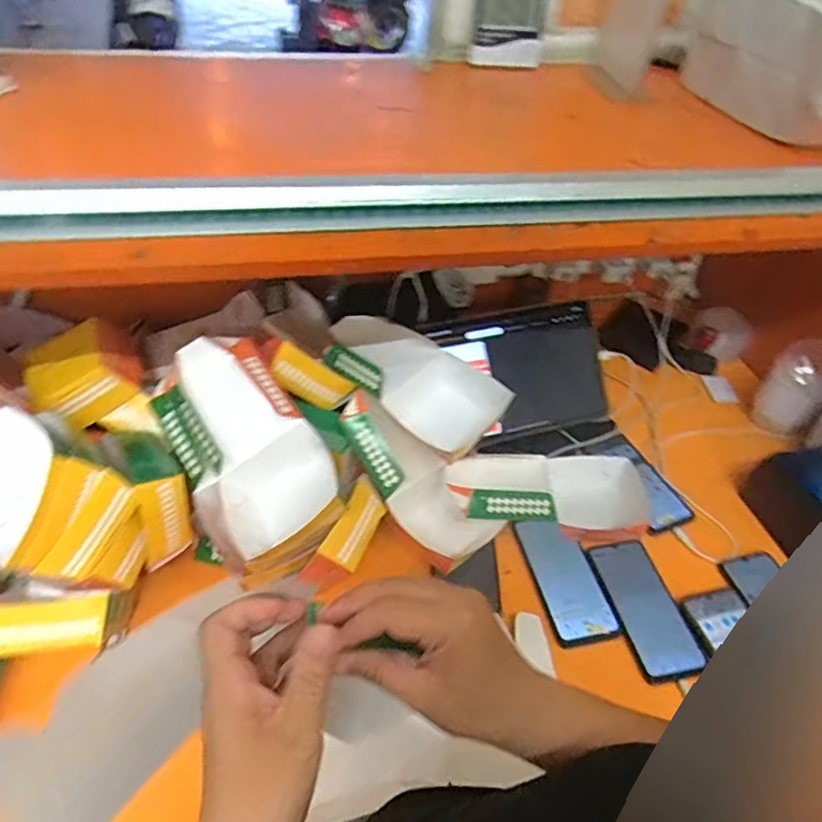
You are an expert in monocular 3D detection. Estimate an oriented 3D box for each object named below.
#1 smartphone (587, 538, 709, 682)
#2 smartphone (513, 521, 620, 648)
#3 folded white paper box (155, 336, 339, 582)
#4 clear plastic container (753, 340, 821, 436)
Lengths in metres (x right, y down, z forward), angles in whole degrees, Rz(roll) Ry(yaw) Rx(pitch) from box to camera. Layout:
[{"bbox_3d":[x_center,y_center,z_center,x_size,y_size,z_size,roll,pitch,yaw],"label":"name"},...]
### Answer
[{"bbox_3d":[0.269,0.221,0.684,0.077,0.012,0.162,-5,45,-11],"label":"smartphone"},{"bbox_3d":[0.182,0.196,0.704,0.073,0.013,0.154,-6,46,-12],"label":"smartphone"},{"bbox_3d":[-0.180,0.034,0.613,0.143,0.053,0.224,-36,90,-4],"label":"folded white paper box"},{"bbox_3d":[0.581,-0.035,0.900,0.070,0.121,0.082,-32,55,-32],"label":"clear plastic container"}]

